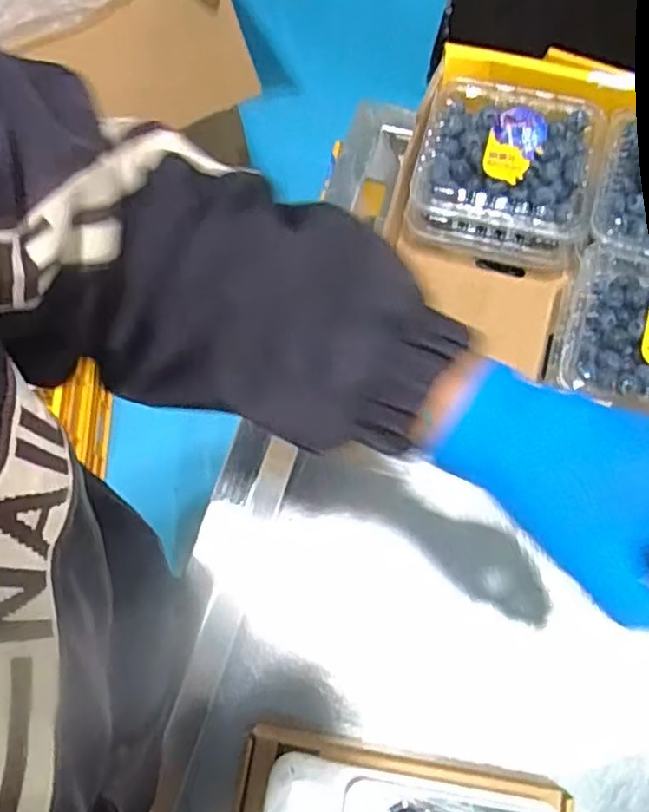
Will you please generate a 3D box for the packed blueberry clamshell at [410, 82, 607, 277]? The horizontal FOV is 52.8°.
[{"bbox_3d":[0.136,-0.178,0.496,0.125,0.056,0.116,12,72,7],"label":"packed blueberry clamshell"}]

